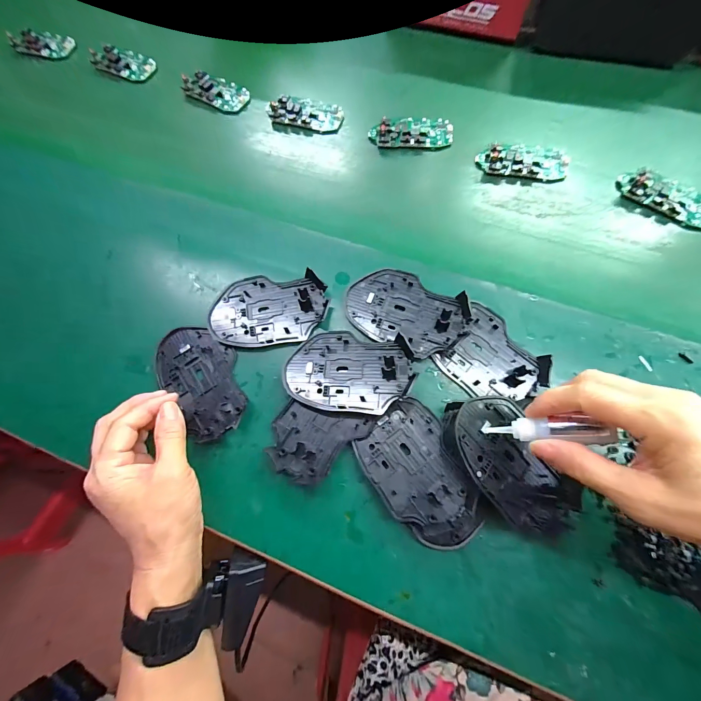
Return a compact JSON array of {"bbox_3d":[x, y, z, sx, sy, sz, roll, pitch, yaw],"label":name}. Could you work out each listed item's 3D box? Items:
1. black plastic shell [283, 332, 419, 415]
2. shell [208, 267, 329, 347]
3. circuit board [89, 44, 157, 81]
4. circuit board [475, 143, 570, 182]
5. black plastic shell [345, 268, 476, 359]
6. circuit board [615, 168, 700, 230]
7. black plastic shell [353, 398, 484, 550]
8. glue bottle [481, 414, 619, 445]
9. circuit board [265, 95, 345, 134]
[{"bbox_3d":[-0.002,0.017,0.287,0.109,0.017,0.071,5,73,8],"label":"black plastic shell"},{"bbox_3d":[-0.078,-0.041,0.314,0.109,0.010,0.072,-5,72,5],"label":"shell"},{"bbox_3d":[-0.318,-0.400,0.453,0.097,0.008,0.047,19,76,12],"label":"circuit board"},{"bbox_3d":[0.195,-0.215,0.370,0.098,0.010,0.048,7,72,5],"label":"circuit board"},{"bbox_3d":[0.051,-0.038,0.304,0.110,0.016,0.070,28,78,14],"label":"black plastic shell"},{"bbox_3d":[0.337,-0.163,0.347,0.098,0.011,0.044,33,79,15],"label":"circuit board"},{"bbox_3d":[0.058,0.100,0.260,0.070,0.012,0.111,-35,72,-5],"label":"black plastic shell"},{"bbox_3d":[0.135,0.056,0.228,0.079,0.013,0.016,-9,66,39],"label":"glue bottle"},{"bbox_3d":[-0.055,-0.300,0.410,0.091,0.014,0.048,17,75,11],"label":"circuit board"}]

